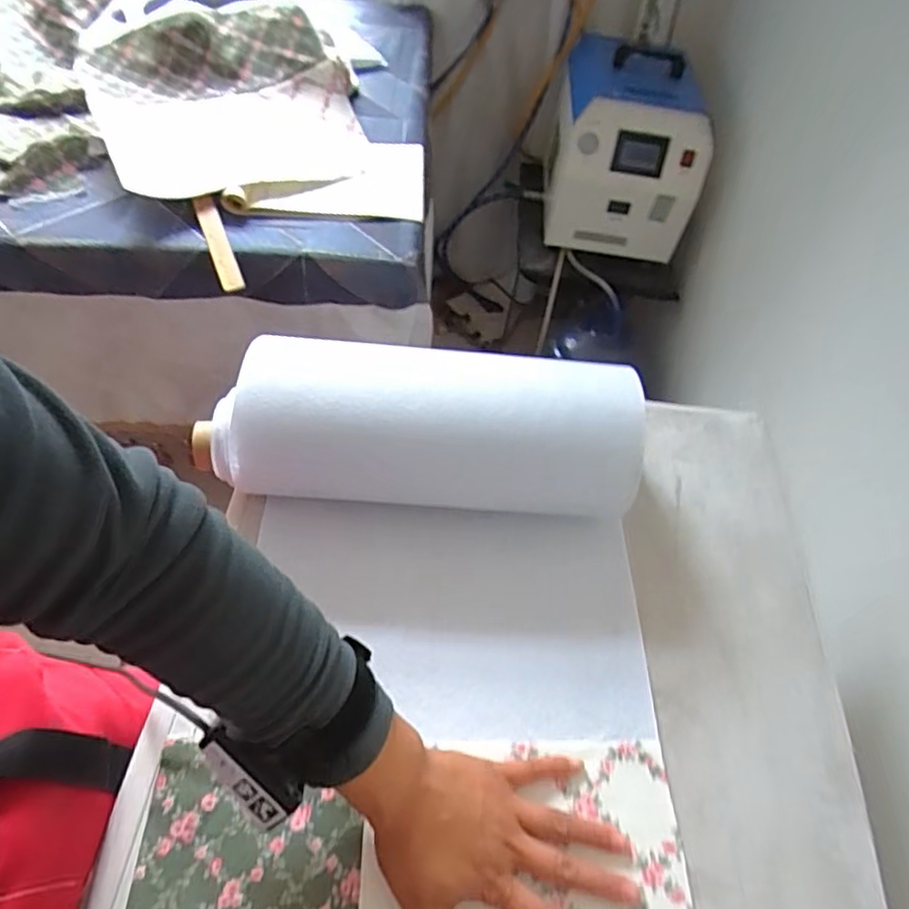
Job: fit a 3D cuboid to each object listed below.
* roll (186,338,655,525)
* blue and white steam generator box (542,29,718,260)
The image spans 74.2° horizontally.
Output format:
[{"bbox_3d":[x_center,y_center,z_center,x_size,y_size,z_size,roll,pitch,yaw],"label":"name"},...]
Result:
[{"bbox_3d":[-0.024,-0.025,0.515,0.348,0.125,0.117,5,56,0],"label":"roll"},{"bbox_3d":[0.356,-0.648,1.274,0.277,0.281,0.323,6,54,-1],"label":"blue and white steam generator box"}]

